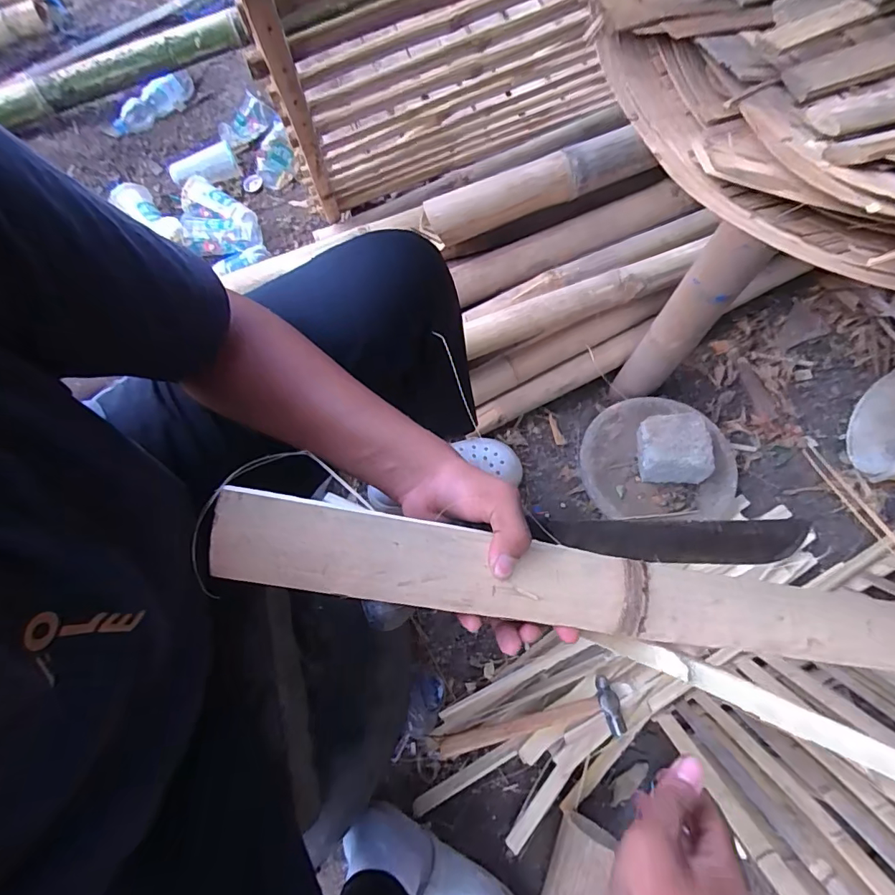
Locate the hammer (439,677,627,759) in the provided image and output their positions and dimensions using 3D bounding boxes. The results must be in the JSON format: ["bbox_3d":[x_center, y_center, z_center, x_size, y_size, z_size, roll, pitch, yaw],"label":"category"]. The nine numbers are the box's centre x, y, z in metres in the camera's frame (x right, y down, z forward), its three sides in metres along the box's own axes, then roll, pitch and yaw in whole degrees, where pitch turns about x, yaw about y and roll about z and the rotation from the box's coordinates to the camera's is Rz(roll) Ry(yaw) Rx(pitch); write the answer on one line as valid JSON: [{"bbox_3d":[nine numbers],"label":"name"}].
[{"bbox_3d":[0.120,0.406,0.737,0.267,0.030,0.073,-9,69,-3],"label":"hammer"}]

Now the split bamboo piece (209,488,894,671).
[{"bbox_3d":[0.108,0.099,0.345,0.511,0.017,0.054,11,69,-10],"label":"split bamboo piece"}]

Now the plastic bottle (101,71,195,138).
[{"bbox_3d":[-0.732,-0.840,1.215,0.244,0.080,0.055,-30,72,-10],"label":"plastic bottle"}]

